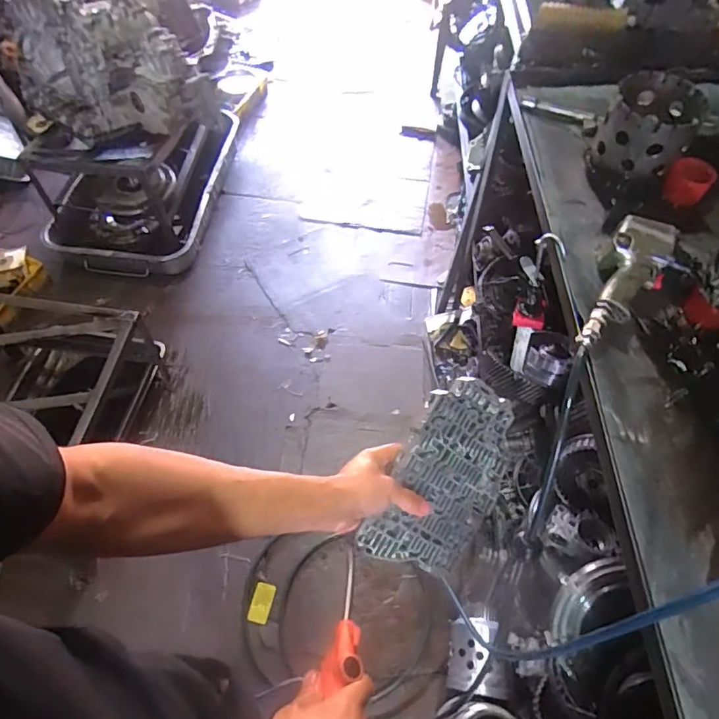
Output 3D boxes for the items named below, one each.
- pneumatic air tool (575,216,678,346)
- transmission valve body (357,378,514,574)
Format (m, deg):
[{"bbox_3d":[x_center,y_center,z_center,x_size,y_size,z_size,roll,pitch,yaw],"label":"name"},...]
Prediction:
[{"bbox_3d":[0.378,-0.097,0.716,0.091,0.064,0.246,27,63,15],"label":"pneumatic air tool"},{"bbox_3d":[0.101,0.144,0.616,0.138,0.035,0.232,35,79,-18],"label":"transmission valve body"}]

